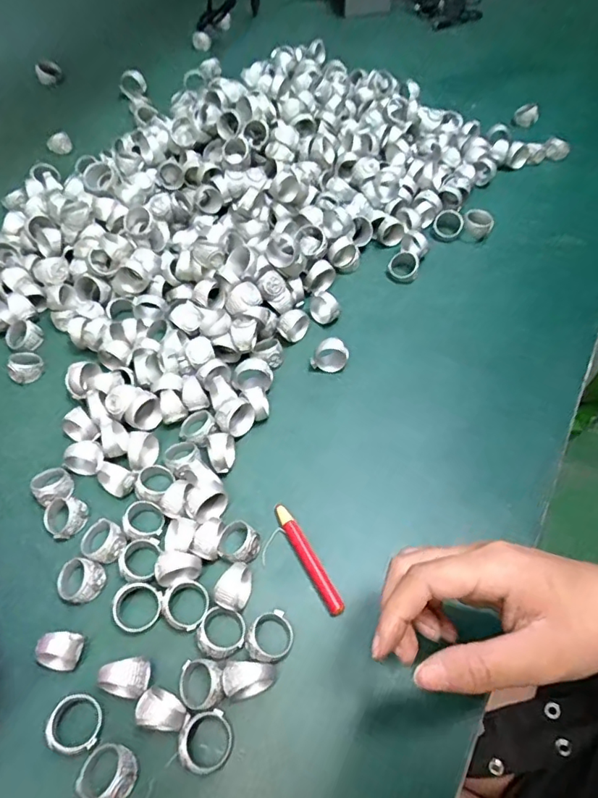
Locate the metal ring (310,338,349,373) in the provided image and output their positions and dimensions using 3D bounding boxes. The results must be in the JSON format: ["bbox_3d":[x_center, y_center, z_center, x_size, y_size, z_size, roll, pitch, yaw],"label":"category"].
[{"bbox_3d":[0.024,-0.033,0.388,0.026,0.023,0.014,11,58,7],"label":"metal ring"}]

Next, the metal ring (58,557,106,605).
[{"bbox_3d":[-0.131,0.109,0.307,0.025,0.014,0.024,0,58,0],"label":"metal ring"}]

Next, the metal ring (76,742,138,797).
[{"bbox_3d":[-0.094,0.188,0.257,0.028,0.020,0.024,14,59,8],"label":"metal ring"}]

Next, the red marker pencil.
[{"bbox_3d":[0.005,0.098,0.317,0.010,0.010,0.073,-26,61,-16],"label":"red marker pencil"}]

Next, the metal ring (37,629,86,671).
[{"bbox_3d":[-0.132,0.138,0.283,0.024,0.021,0.019,5,58,3],"label":"metal ring"}]

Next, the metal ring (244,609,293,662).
[{"bbox_3d":[-0.016,0.133,0.288,0.025,0.020,0.028,40,66,22],"label":"metal ring"}]

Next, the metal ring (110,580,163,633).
[{"bbox_3d":[-0.093,0.121,0.298,0.026,0.017,0.027,0,58,0],"label":"metal ring"}]

